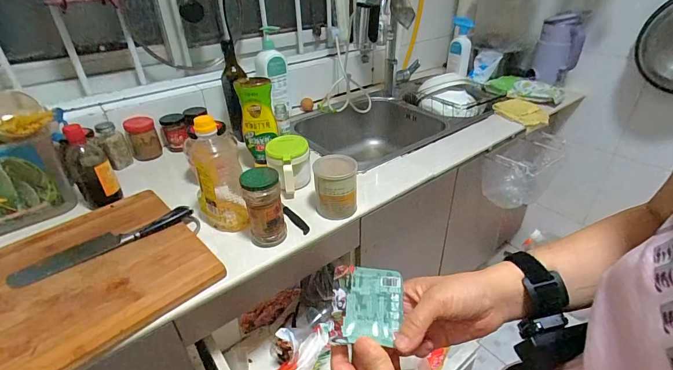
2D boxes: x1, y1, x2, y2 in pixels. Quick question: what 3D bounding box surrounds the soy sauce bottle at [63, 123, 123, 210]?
[{"bbox_3d":[-0.518,-0.037,0.728,0.072,0.182,0.058,-26,40,-33],"label":"soy sauce bottle"}]

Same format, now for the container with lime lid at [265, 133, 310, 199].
[{"bbox_3d":[-0.104,-0.042,0.772,0.091,0.105,0.104,-7,33,-8],"label":"container with lime lid"}]

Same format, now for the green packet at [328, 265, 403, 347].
[{"bbox_3d":[0.029,0.114,0.329,0.066,0.006,0.069,8,64,-5],"label":"green packet"}]

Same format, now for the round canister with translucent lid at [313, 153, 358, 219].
[{"bbox_3d":[-0.001,0.003,0.698,0.083,0.103,0.080,-6,33,-6],"label":"round canister with translucent lid"}]

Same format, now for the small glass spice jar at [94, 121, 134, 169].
[{"bbox_3d":[-0.567,-0.103,0.887,0.049,0.118,0.048,-23,38,-29],"label":"small glass spice jar"}]

